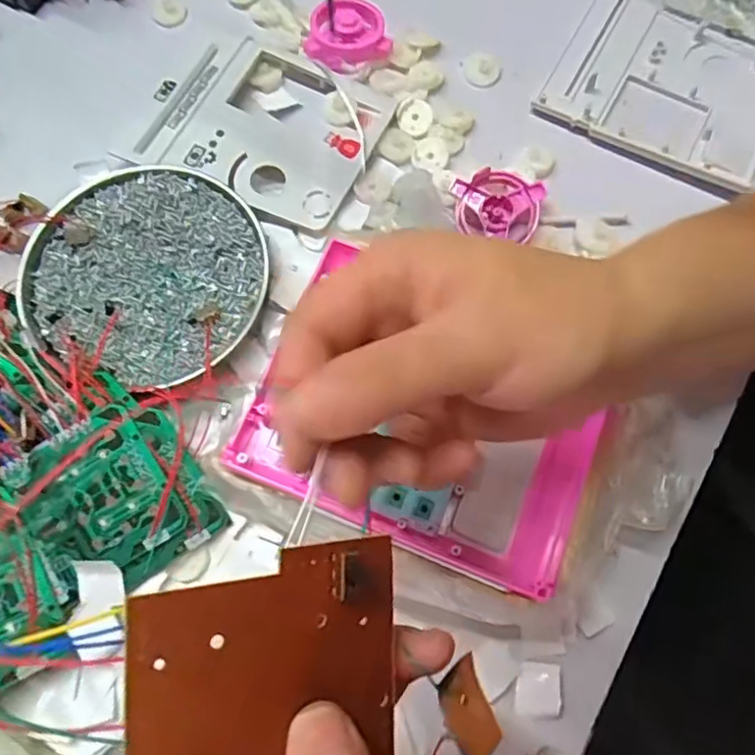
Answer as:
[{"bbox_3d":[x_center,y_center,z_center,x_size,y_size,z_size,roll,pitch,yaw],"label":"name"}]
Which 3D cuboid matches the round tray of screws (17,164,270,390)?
[{"bbox_3d":[-0.131,-0.059,0.353,0.129,0.021,0.126,0,73,0],"label":"round tray of screws"}]

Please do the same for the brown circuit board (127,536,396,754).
[{"bbox_3d":[-0.025,0.081,0.158,0.071,0.004,0.070,0,88,-32],"label":"brown circuit board"}]

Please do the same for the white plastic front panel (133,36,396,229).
[{"bbox_3d":[-0.068,-0.158,0.389,0.128,0.014,0.109,25,74,7],"label":"white plastic front panel"}]

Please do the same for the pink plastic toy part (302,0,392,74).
[{"bbox_3d":[-0.019,-0.224,0.406,0.053,0.023,0.046,0,73,0],"label":"pink plastic toy part"}]

